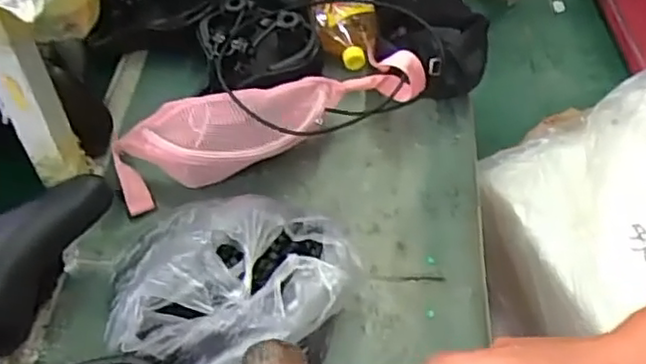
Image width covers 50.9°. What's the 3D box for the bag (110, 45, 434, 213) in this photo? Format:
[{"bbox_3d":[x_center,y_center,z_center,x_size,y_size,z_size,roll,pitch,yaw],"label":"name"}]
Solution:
[{"bbox_3d":[-0.063,-0.074,0.897,0.413,0.092,0.105,-15,52,-12],"label":"bag"}]

